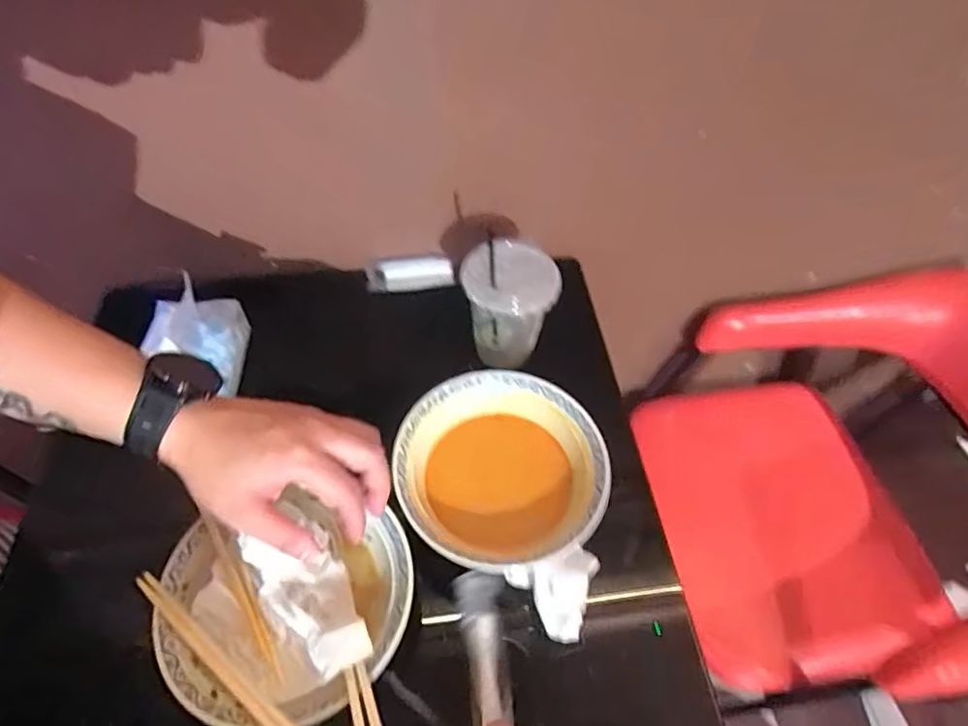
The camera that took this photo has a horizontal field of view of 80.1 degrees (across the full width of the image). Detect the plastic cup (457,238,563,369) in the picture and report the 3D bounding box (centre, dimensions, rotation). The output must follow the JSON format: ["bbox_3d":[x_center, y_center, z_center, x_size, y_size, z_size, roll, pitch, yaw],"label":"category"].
[{"bbox_3d":[0.029,-0.060,0.605,0.080,0.132,0.086,1,54,-2],"label":"plastic cup"}]

